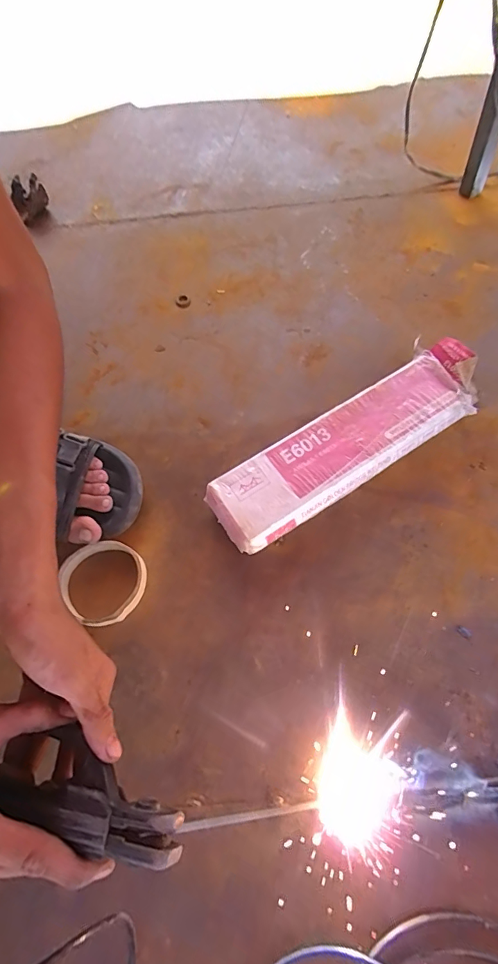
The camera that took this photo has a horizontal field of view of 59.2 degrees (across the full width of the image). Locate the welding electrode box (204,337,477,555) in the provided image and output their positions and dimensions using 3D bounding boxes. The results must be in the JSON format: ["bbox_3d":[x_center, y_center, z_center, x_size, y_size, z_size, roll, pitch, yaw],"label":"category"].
[{"bbox_3d":[0.114,-0.043,0.494,0.333,0.042,0.089,-33,67,-12],"label":"welding electrode box"}]

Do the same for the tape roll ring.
[{"bbox_3d":[-0.152,0.104,0.463,0.091,0.017,0.085,-1,64,3],"label":"tape roll ring"}]

